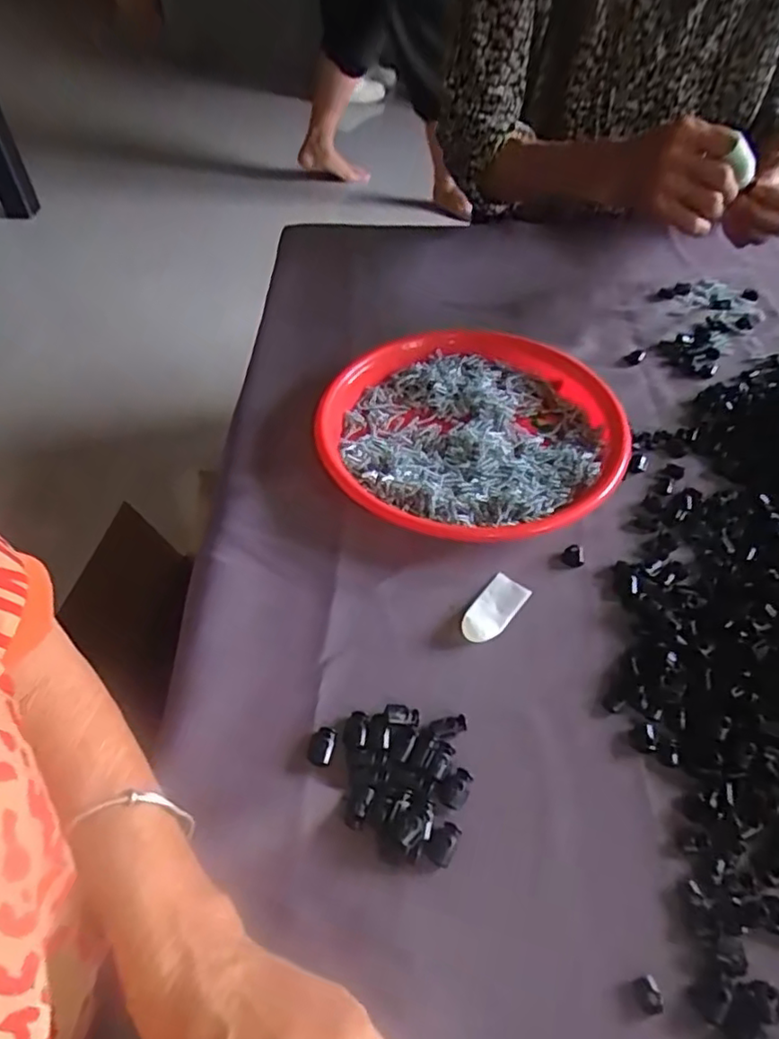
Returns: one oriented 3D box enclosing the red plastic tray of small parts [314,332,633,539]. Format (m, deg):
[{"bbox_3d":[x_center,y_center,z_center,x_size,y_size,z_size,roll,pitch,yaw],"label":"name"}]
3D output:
[{"bbox_3d":[0.065,-0.080,0.509,0.240,0.048,0.231,7,50,9],"label":"red plastic tray of small parts"}]

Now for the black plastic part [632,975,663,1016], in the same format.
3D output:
[{"bbox_3d":[0.116,0.213,0.284,0.012,0.004,0.014,-19,51,-13],"label":"black plastic part"}]

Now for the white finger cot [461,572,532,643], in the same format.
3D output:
[{"bbox_3d":[0.069,0.059,0.420,0.026,0.006,0.055,31,57,26],"label":"white finger cot"}]

